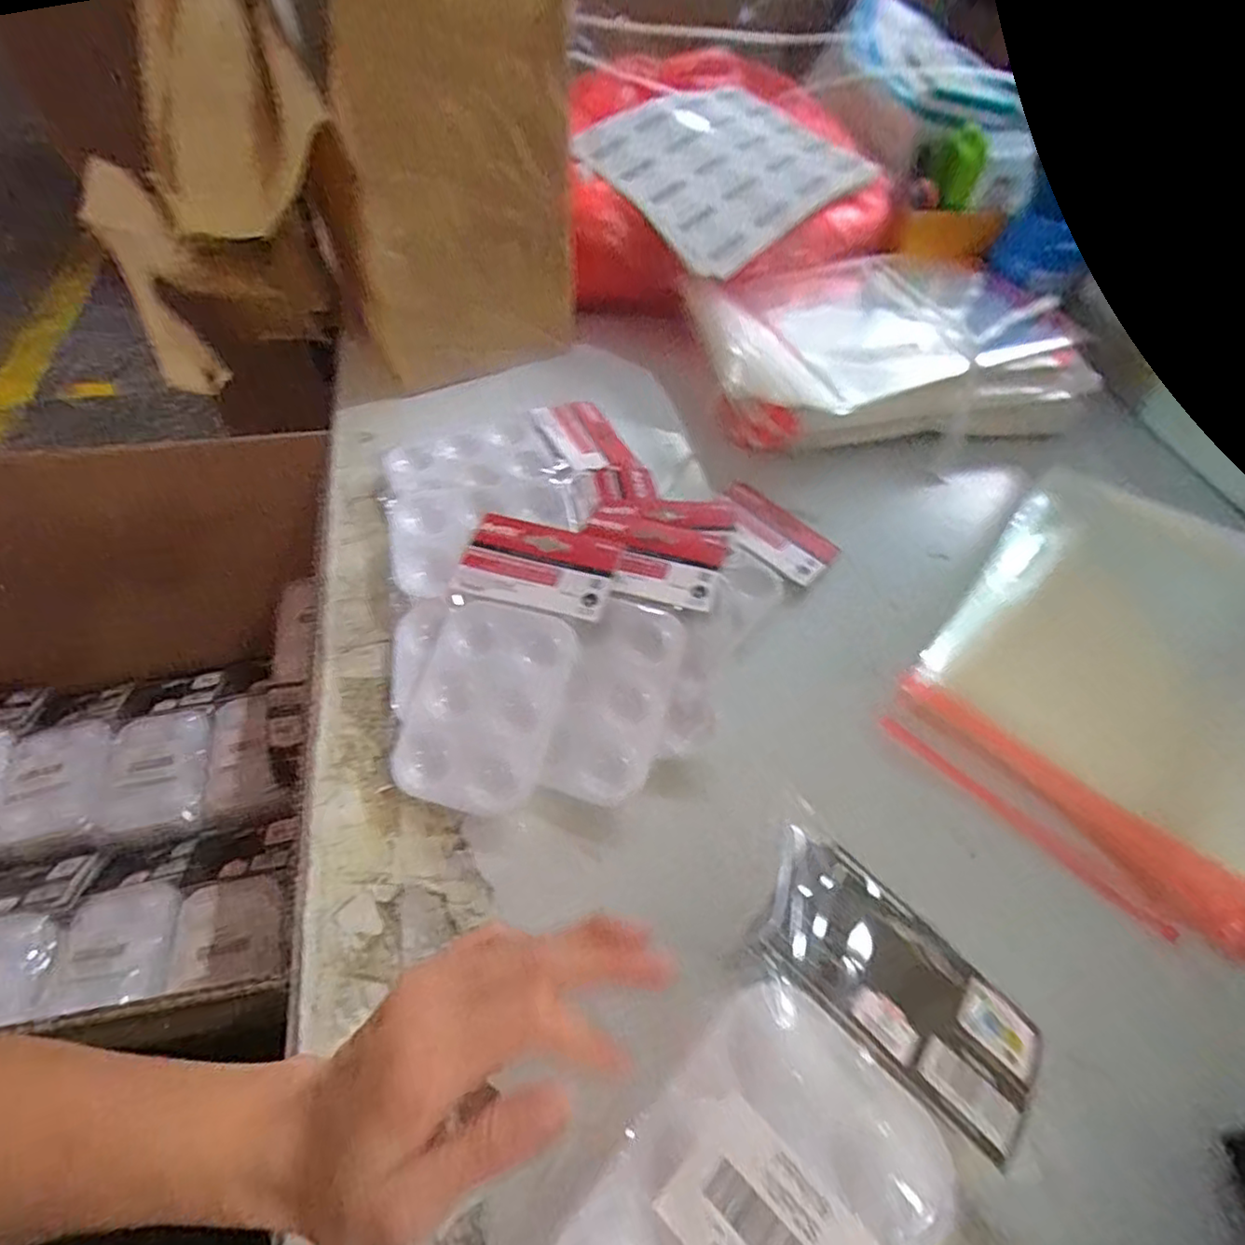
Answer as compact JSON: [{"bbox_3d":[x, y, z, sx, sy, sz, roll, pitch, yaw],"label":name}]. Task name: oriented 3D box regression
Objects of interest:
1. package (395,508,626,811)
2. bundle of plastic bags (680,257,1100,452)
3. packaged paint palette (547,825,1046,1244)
[{"bbox_3d":[-0.073,0.019,0.403,0.096,0.013,0.188,14,68,7],"label":"package"},{"bbox_3d":[0.259,-0.259,0.625,0.363,0.072,0.246,-12,55,-12],"label":"bundle of plastic bags"},{"bbox_3d":[0.060,0.165,0.216,0.185,0.016,0.103,-32,61,-32],"label":"packaged paint palette"}]

